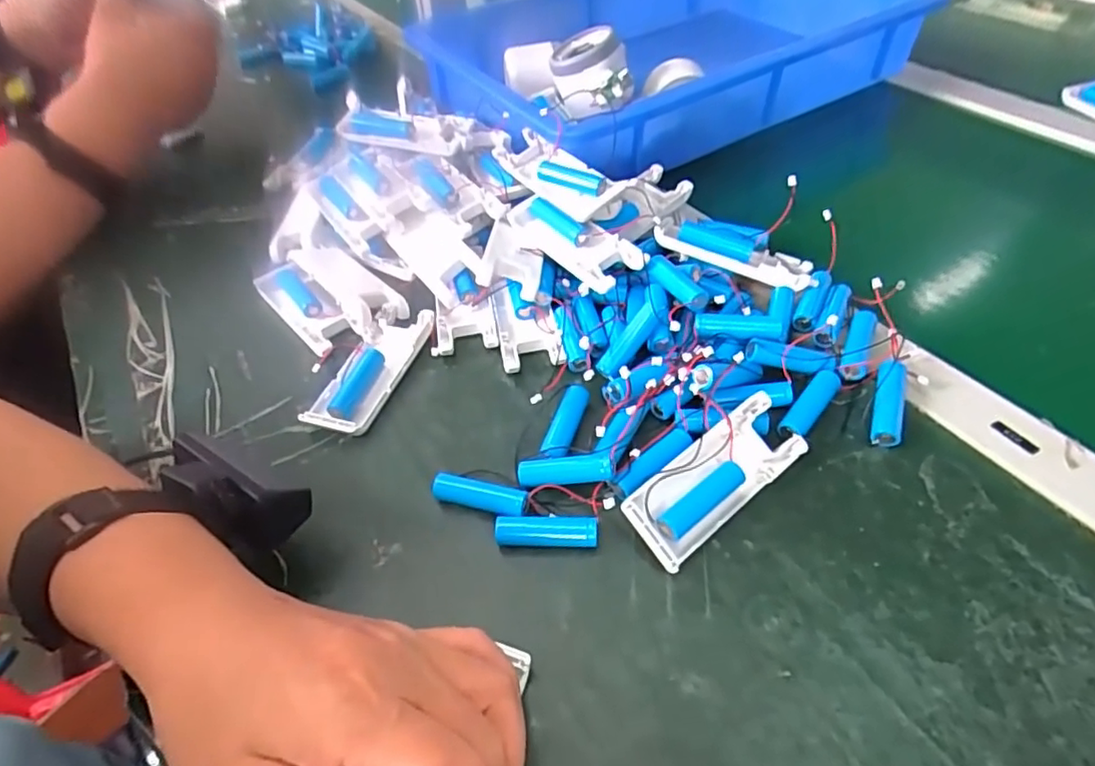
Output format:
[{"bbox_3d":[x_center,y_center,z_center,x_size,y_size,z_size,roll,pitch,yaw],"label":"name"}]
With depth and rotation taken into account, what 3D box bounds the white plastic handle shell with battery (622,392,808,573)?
[{"bbox_3d":[0.085,0.049,0.314,0.103,0.020,0.040,-34,82,-24],"label":"white plastic handle shell with battery"}]

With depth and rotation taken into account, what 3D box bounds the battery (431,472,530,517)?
[{"bbox_3d":[-0.035,0.059,0.322,0.050,0.013,0.013,9,50,14],"label":"battery"}]

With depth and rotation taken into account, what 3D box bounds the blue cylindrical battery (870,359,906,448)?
[{"bbox_3d":[0.187,0.011,0.337,0.017,0.014,0.048,13,67,17],"label":"blue cylindrical battery"}]

